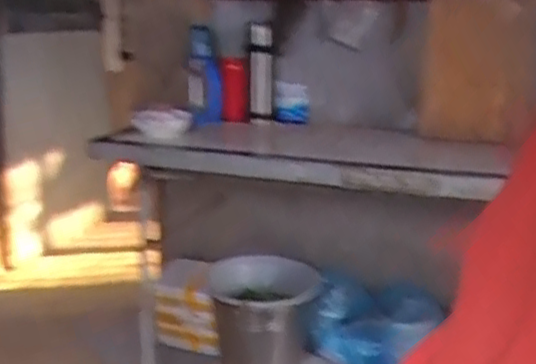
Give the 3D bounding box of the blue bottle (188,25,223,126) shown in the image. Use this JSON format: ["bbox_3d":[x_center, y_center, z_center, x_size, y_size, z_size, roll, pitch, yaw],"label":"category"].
[{"bbox_3d":[-0.161,-0.264,1.713,0.083,0.238,0.078,0,15,-5],"label":"blue bottle"}]

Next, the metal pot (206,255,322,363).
[{"bbox_3d":[-0.011,0.407,1.900,0.289,0.306,0.295,1,14,0],"label":"metal pot"}]

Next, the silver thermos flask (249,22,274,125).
[{"bbox_3d":[-0.019,-0.289,1.800,0.074,0.261,0.069,2,15,4],"label":"silver thermos flask"}]

